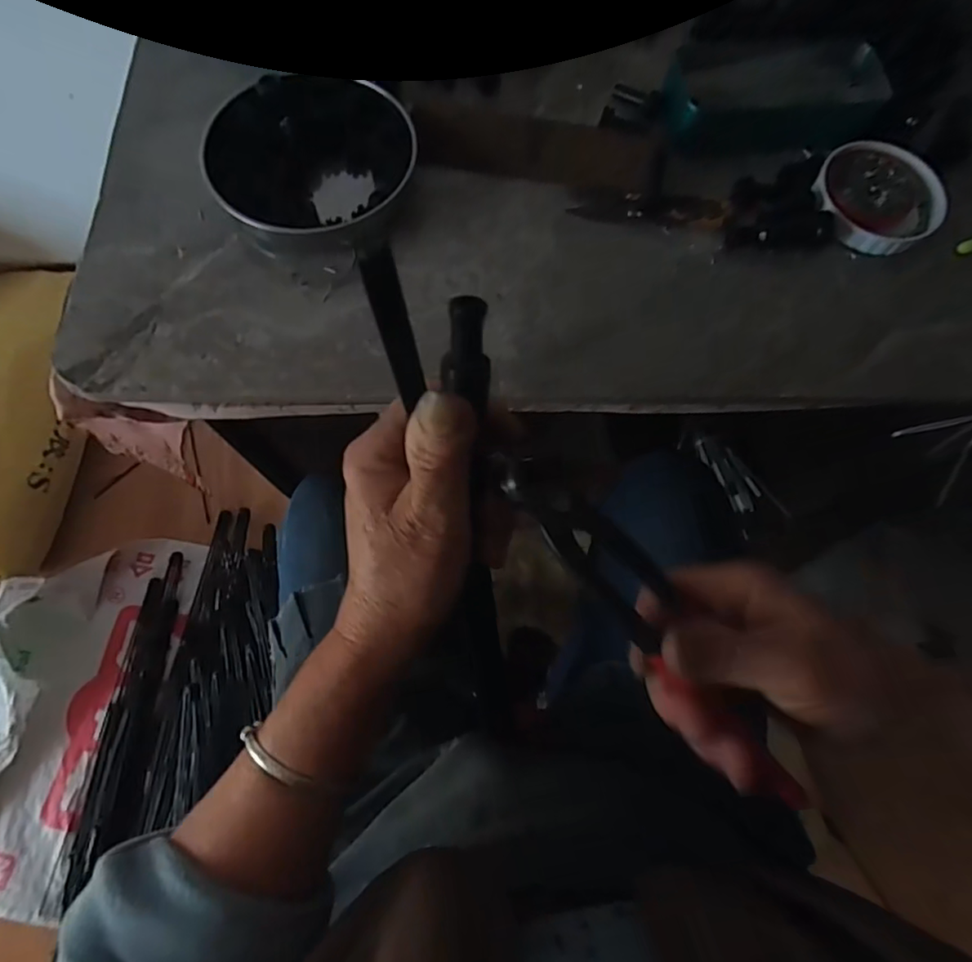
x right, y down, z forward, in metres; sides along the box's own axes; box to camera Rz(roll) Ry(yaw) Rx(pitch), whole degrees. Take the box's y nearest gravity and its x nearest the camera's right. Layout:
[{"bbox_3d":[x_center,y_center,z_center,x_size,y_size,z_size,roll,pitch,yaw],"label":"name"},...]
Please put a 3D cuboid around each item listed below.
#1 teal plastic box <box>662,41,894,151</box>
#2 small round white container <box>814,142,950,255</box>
[{"bbox_3d":[0.210,-0.288,0.403,0.158,0.026,0.080,-6,72,-4],"label":"teal plastic box"},{"bbox_3d":[0.281,-0.204,0.385,0.088,0.013,0.091,1,72,-2],"label":"small round white container"}]

